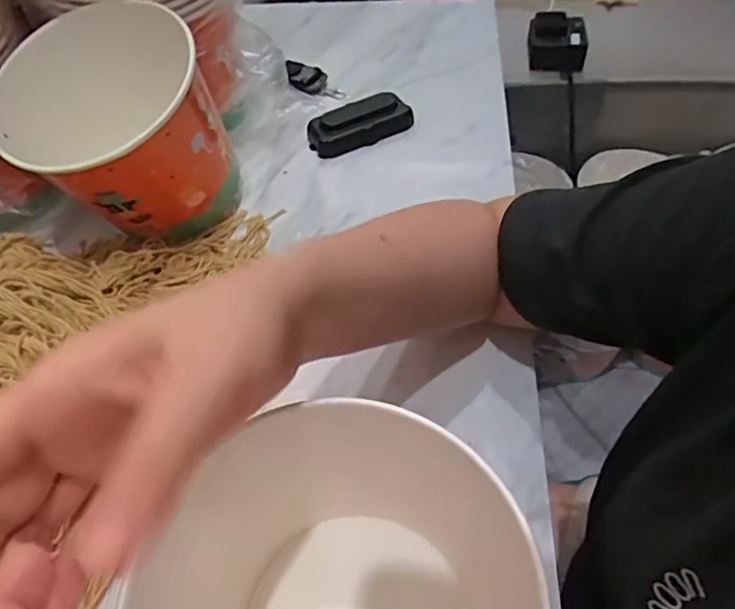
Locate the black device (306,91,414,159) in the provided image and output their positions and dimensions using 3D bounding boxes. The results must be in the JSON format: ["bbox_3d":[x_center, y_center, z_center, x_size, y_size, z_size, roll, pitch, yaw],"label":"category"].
[{"bbox_3d":[-0.007,-0.184,0.581,0.105,0.030,0.044,-17,55,-9],"label":"black device"}]

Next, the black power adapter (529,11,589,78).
[{"bbox_3d":[0.254,-0.353,0.765,0.077,0.049,0.067,10,55,11],"label":"black power adapter"}]

